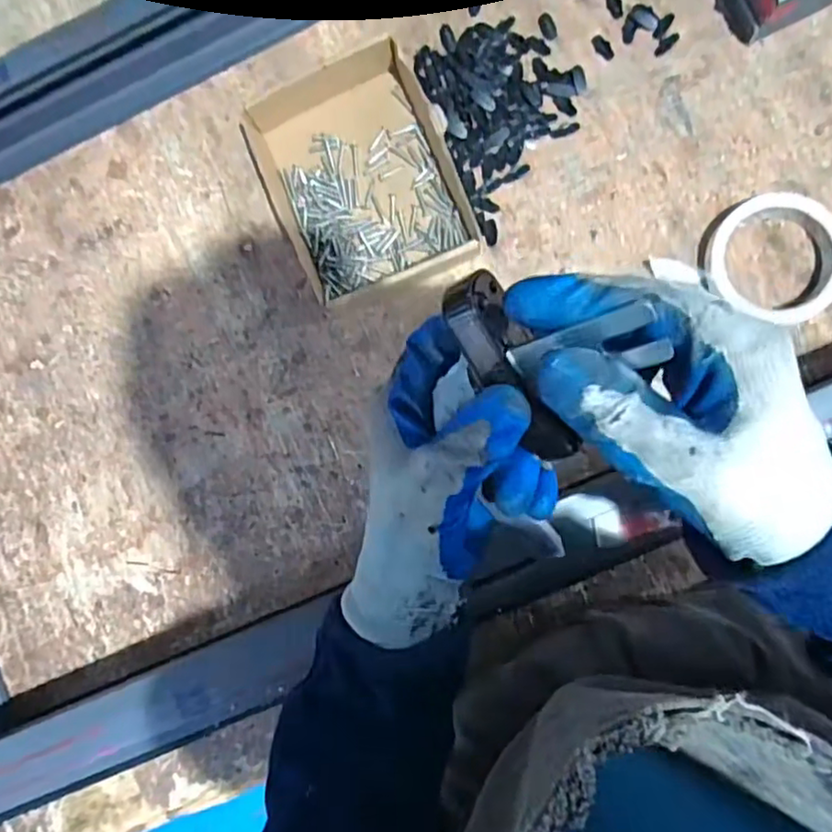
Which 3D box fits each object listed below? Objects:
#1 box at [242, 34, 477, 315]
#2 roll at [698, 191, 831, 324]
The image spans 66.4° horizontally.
[{"bbox_3d":[-0.044,-0.189,0.504,0.143,0.032,0.177,-22,88,5],"label":"box"},{"bbox_3d":[0.272,-0.123,0.477,0.104,0.020,0.086,20,92,5],"label":"roll"}]

